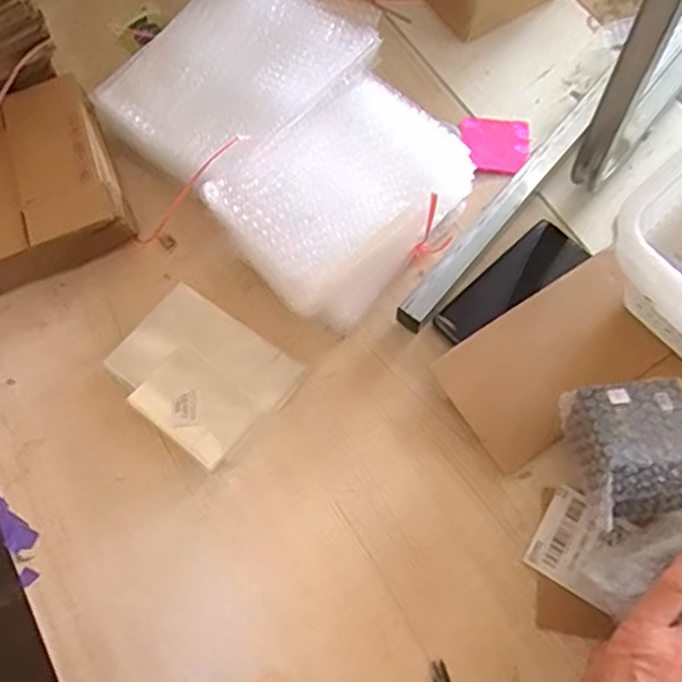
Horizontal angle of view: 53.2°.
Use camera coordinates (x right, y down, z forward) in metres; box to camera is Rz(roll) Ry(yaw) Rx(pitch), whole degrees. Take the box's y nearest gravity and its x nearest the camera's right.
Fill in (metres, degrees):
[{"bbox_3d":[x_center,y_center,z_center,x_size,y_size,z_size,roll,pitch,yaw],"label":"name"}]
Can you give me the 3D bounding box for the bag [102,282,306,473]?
[{"bbox_3d":[-0.131,0.028,0.627,0.157,0.022,0.120,36,72,15],"label":"bag"}]

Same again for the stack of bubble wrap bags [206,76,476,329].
[{"bbox_3d":[-0.001,-0.130,0.641,0.217,0.086,0.166,-42,72,-15],"label":"stack of bubble wrap bags"}]

